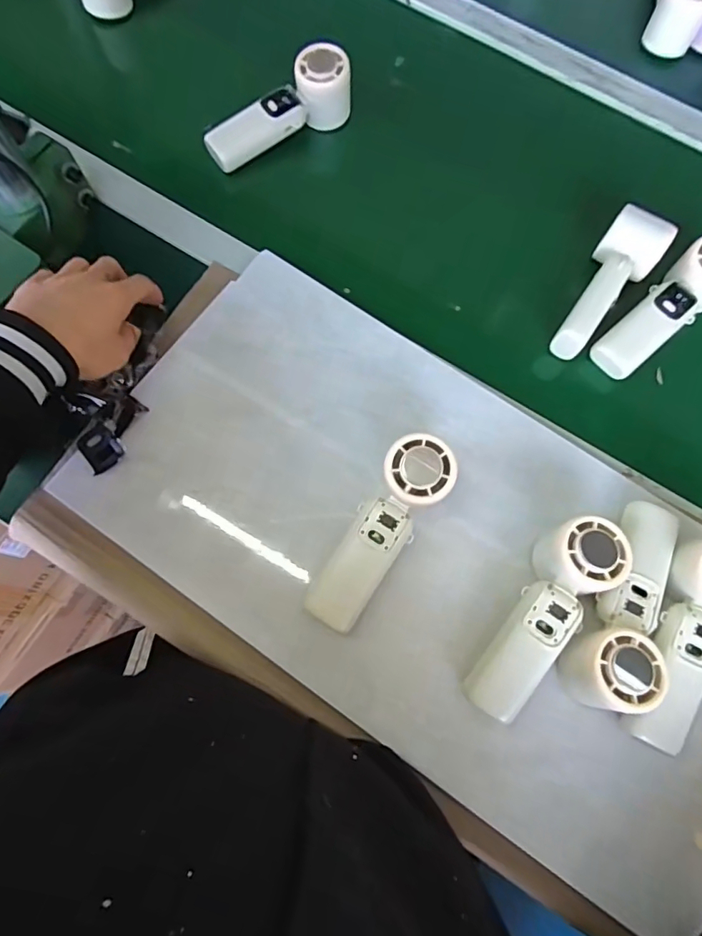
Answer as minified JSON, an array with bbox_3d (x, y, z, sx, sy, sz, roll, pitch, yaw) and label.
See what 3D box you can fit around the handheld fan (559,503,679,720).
[{"bbox_3d":[0.213,0.100,0.394,0.061,0.053,0.168,24,77,5],"label":"handheld fan"}]

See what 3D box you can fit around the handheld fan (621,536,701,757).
[{"bbox_3d":[0.262,0.132,0.388,0.055,0.047,0.166,23,76,5],"label":"handheld fan"}]

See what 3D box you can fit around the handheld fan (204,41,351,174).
[{"bbox_3d":[-0.076,-0.370,0.530,0.167,0.058,0.042,-34,79,-9],"label":"handheld fan"}]

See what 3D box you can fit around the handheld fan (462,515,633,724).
[{"bbox_3d":[0.145,0.111,0.392,0.056,0.053,0.168,37,78,8],"label":"handheld fan"}]

